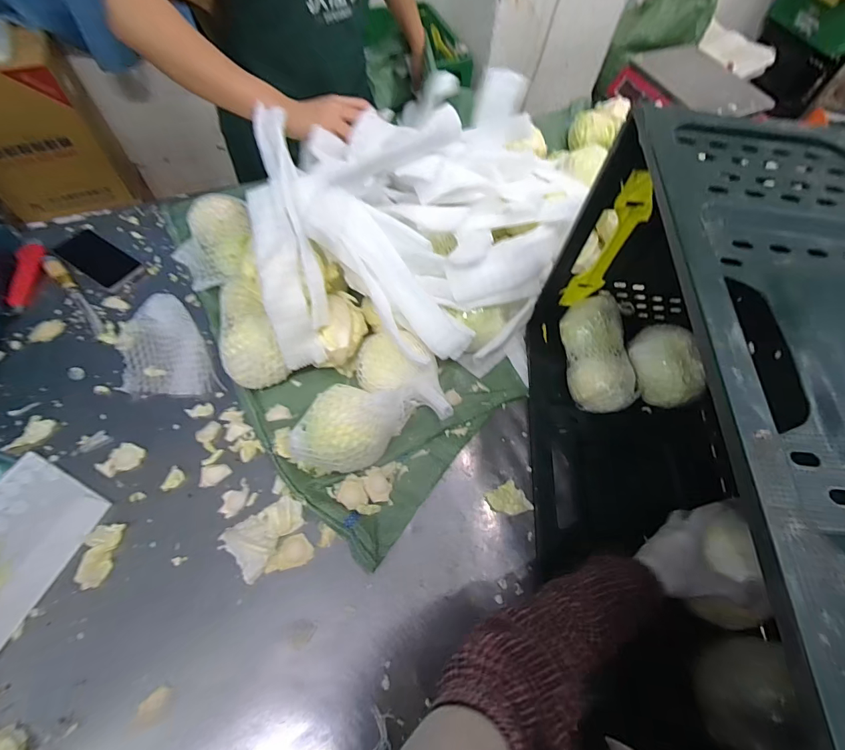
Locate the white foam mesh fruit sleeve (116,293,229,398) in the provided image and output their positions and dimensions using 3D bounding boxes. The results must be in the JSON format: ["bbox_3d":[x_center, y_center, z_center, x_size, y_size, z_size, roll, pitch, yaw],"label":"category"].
[{"bbox_3d":[-0.428,-0.038,0.682,0.126,0.019,0.205,-27,67,-17],"label":"white foam mesh fruit sleeve"}]

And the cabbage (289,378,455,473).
[{"bbox_3d":[-0.082,0.064,0.600,0.214,0.102,0.115,-28,67,-18],"label":"cabbage"}]

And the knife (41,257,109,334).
[{"bbox_3d":[-0.601,-0.143,0.722,0.026,0.015,0.205,-40,71,-22],"label":"knife"}]

